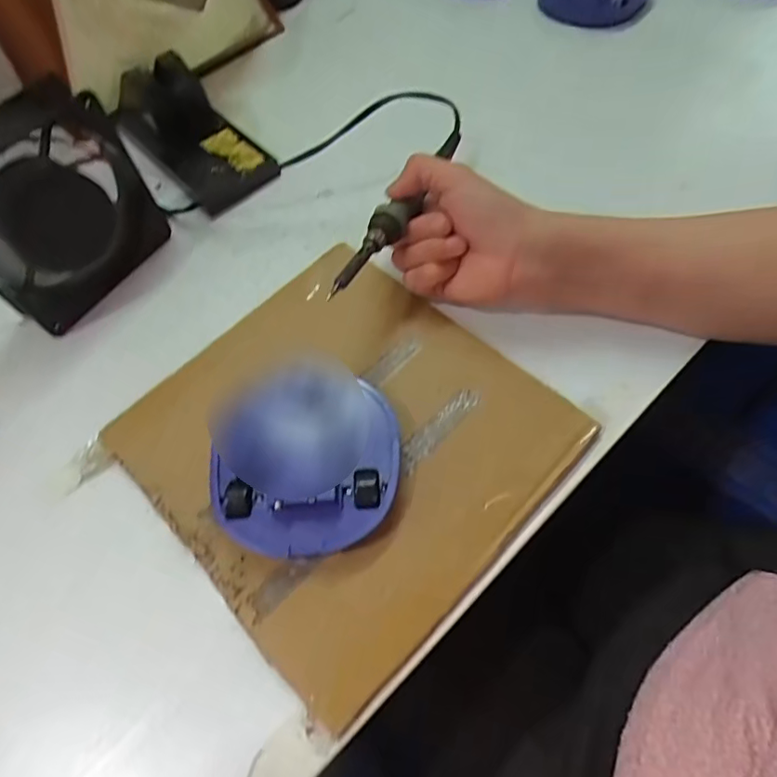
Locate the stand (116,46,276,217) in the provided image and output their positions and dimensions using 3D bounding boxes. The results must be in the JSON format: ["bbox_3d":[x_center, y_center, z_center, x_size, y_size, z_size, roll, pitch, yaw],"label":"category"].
[{"bbox_3d":[-0.159,-0.213,0.440,0.139,0.066,0.076,39,70,21],"label":"stand"}]

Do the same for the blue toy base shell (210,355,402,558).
[{"bbox_3d":[-0.048,0.037,0.312,0.104,0.023,0.113,-10,62,-2],"label":"blue toy base shell"}]

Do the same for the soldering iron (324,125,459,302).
[{"bbox_3d":[0.014,-0.128,0.366,0.021,0.019,0.214,19,50,13],"label":"soldering iron"}]

